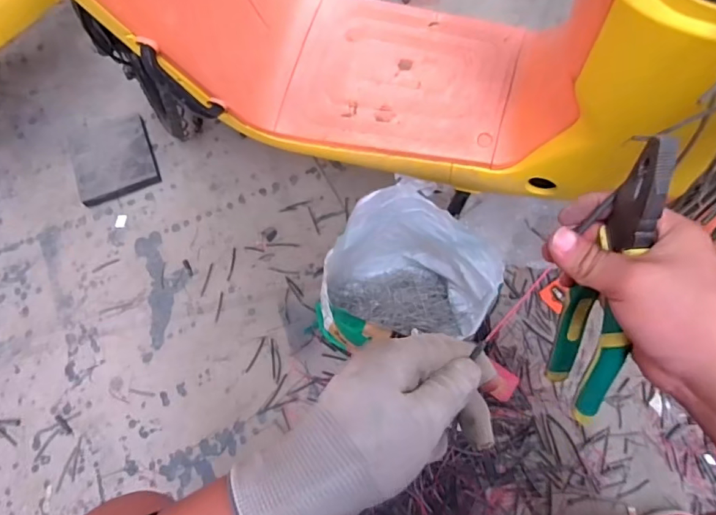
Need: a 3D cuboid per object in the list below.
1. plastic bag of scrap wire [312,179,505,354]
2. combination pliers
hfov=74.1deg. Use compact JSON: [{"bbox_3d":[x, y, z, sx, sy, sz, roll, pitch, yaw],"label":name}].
[{"bbox_3d":[0.072,0.031,0.759,0.250,0.263,0.167,-3,67,2],"label":"plastic bag of scrap wire"},{"bbox_3d":[0.163,0.020,0.311,0.021,0.196,0.051,4,29,3],"label":"combination pliers"}]

